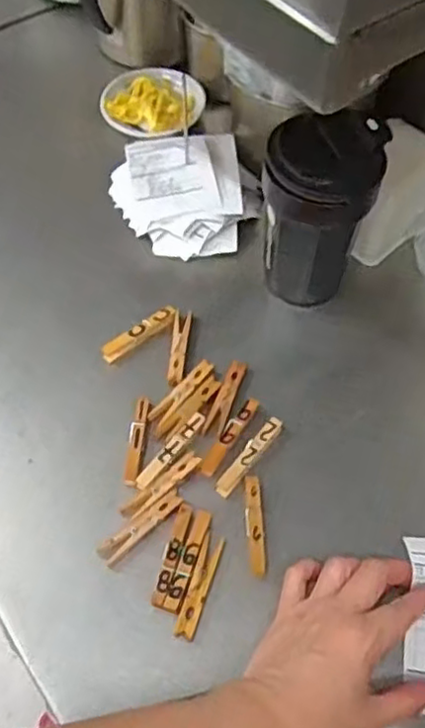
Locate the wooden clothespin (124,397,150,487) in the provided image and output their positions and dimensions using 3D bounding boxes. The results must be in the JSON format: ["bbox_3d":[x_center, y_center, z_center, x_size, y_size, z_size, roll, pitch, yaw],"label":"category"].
[{"bbox_3d":[-0.059,0.060,0.518,0.012,0.023,0.074,3,59,3],"label":"wooden clothespin"}]

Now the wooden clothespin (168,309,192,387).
[{"bbox_3d":[-0.028,-0.012,0.564,0.014,0.012,0.072,3,59,3],"label":"wooden clothespin"}]

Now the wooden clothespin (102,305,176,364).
[{"bbox_3d":[-0.062,-0.025,0.572,0.071,0.018,0.014,-32,63,-17],"label":"wooden clothespin"}]

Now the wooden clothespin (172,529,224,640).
[{"bbox_3d":[-0.009,0.153,0.461,0.015,0.008,0.070,15,60,10],"label":"wooden clothespin"}]

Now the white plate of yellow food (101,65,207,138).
[{"bbox_3d":[-0.063,-0.284,0.716,0.105,0.026,0.090,-6,59,-2],"label":"white plate of yellow food"}]

